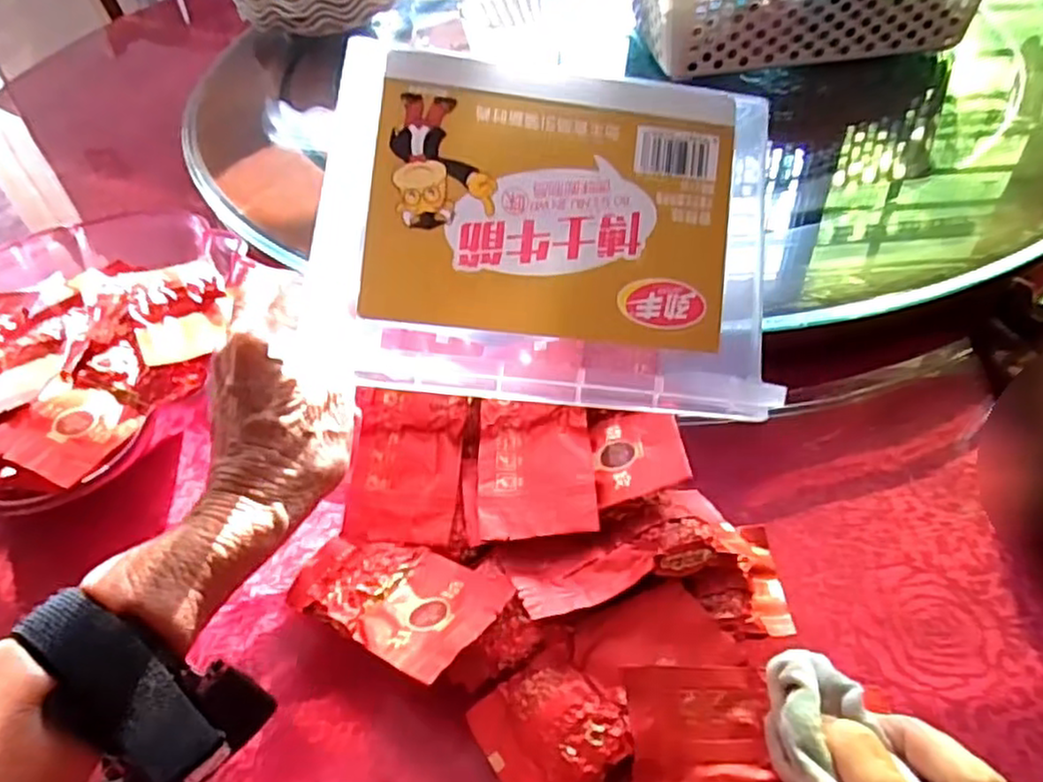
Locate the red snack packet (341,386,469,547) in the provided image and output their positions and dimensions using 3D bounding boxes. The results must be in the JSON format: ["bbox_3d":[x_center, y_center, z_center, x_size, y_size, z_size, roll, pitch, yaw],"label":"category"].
[{"bbox_3d":[-0.060,0.039,0.367,0.055,0.009,0.077,6,77,5],"label":"red snack packet"}]

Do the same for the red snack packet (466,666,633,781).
[{"bbox_3d":[0.015,0.142,0.296,0.057,0.019,0.054,-27,51,-18],"label":"red snack packet"}]

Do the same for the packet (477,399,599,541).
[{"bbox_3d":[0.007,0.036,0.344,0.055,0.015,0.069,-3,48,3],"label":"packet"}]

